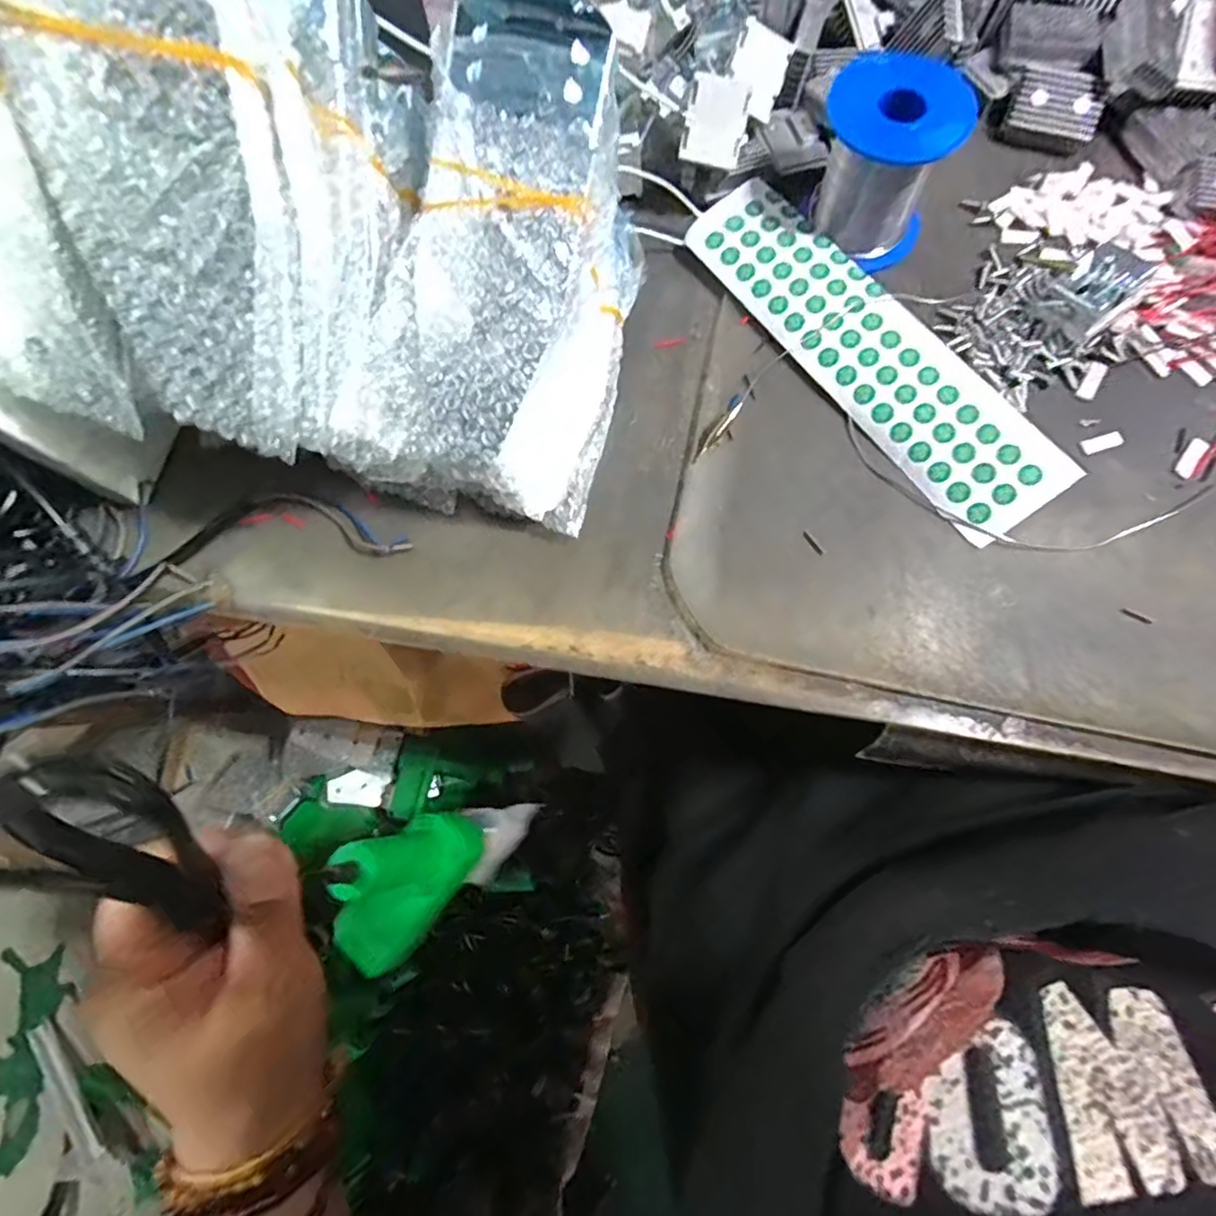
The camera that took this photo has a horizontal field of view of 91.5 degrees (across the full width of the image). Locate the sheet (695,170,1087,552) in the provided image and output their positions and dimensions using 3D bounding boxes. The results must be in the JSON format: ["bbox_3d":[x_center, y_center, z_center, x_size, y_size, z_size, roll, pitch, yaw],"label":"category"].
[{"bbox_3d":[0.126,-0.130,0.294,0.052,0.006,0.221,-39,77,8],"label":"sheet"}]

